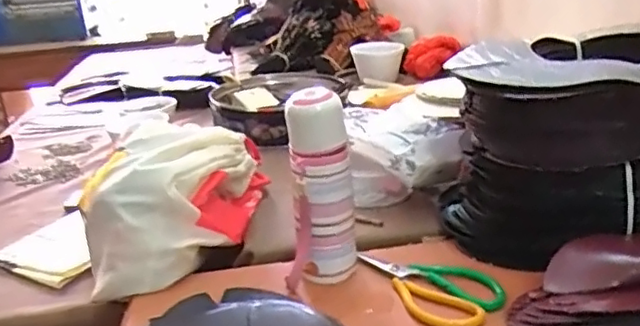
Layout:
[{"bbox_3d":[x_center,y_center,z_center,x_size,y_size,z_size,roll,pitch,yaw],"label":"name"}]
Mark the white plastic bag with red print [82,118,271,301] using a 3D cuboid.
[{"bbox_3d":[-0.181,0.041,0.792,0.235,0.144,0.215,-9,22,-12],"label":"white plastic bag with red print"}]

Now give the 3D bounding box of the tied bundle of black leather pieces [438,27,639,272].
[{"bbox_3d":[0.315,-0.018,0.728,0.313,0.225,0.181,-5,22,-1],"label":"tied bundle of black leather pieces"}]

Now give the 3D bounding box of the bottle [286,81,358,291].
[{"bbox_3d":[-0.003,0.034,0.655,0.069,0.209,0.059,2,22,16],"label":"bottle"}]

